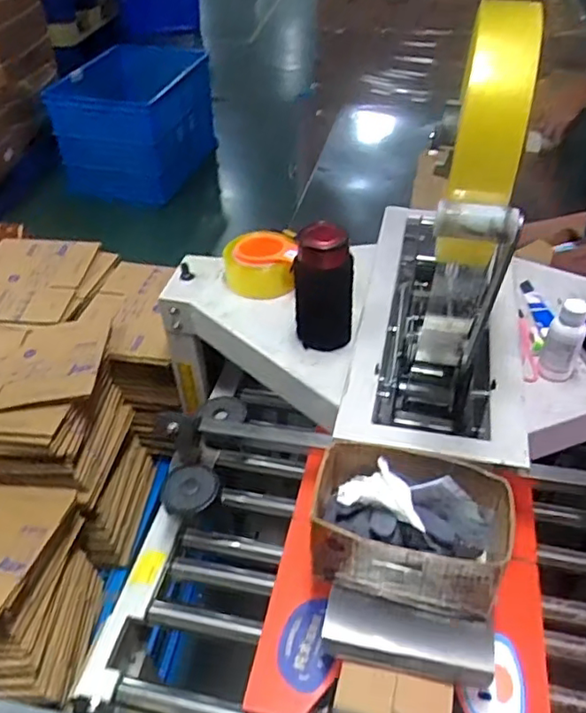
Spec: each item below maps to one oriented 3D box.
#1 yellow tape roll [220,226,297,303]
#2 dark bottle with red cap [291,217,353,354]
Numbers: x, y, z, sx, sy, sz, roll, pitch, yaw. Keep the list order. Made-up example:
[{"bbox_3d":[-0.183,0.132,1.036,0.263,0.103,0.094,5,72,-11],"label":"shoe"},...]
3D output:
[{"bbox_3d":[-0.050,-0.142,0.915,0.106,0.060,0.106,-1,43,1],"label":"yellow tape roll"},{"bbox_3d":[0.040,-0.088,0.775,0.076,0.168,0.059,1,43,3],"label":"dark bottle with red cap"}]

